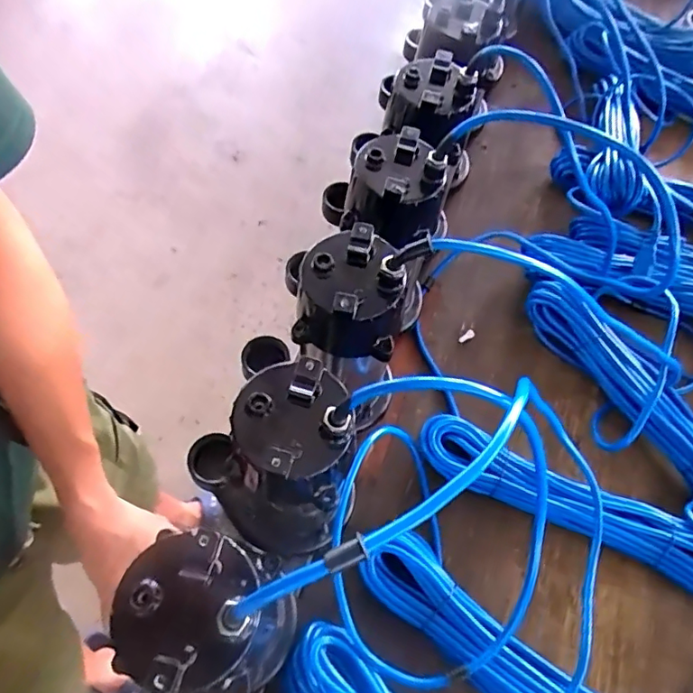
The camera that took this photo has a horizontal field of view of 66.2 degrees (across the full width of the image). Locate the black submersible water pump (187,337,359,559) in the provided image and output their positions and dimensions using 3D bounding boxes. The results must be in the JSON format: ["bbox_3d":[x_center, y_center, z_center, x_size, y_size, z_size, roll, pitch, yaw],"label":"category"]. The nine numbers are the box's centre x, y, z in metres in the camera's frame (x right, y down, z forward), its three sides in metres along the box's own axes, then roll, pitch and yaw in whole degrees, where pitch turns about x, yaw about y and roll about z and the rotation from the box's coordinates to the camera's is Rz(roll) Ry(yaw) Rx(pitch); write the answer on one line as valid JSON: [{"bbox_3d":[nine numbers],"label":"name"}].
[{"bbox_3d":[-0.063,0.084,0.452,0.140,0.224,0.090,29,64,13],"label":"black submersible water pump"}]

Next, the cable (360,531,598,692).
[{"bbox_3d":[0.161,0.289,0.475,0.350,0.062,0.075,33,65,15],"label":"cable"}]

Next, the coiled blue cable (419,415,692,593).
[{"bbox_3d":[0.242,0.164,0.549,0.353,0.056,0.063,23,63,10],"label":"coiled blue cable"}]

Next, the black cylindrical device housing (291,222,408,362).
[{"bbox_3d":[0.007,-0.046,0.441,0.086,0.071,0.089,14,62,6],"label":"black cylindrical device housing"}]

